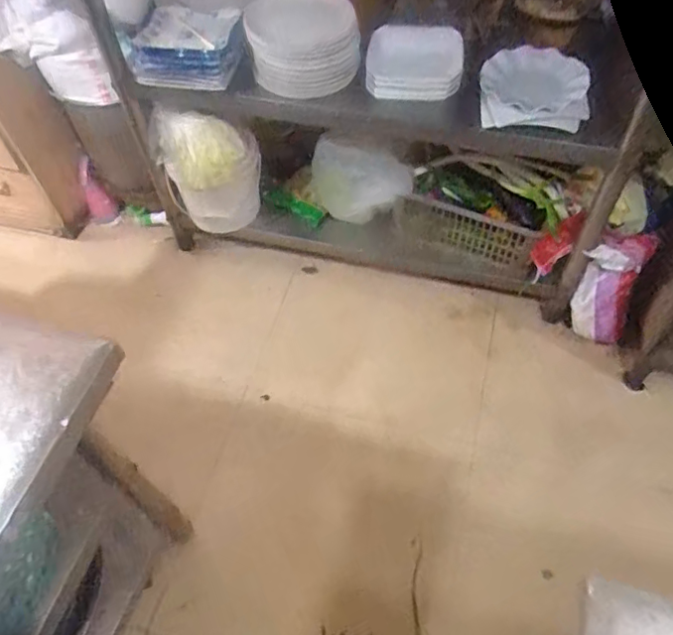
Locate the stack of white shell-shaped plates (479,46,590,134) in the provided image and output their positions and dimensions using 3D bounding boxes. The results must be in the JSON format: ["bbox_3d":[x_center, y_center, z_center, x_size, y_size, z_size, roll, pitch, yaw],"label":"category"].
[{"bbox_3d":[0.411,-0.493,1.212,0.218,0.068,0.238,7,57,8],"label":"stack of white shell-shaped plates"}]

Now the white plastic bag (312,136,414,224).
[{"bbox_3d":[0.065,-0.369,1.582,0.277,0.236,0.082,6,57,6],"label":"white plastic bag"}]

